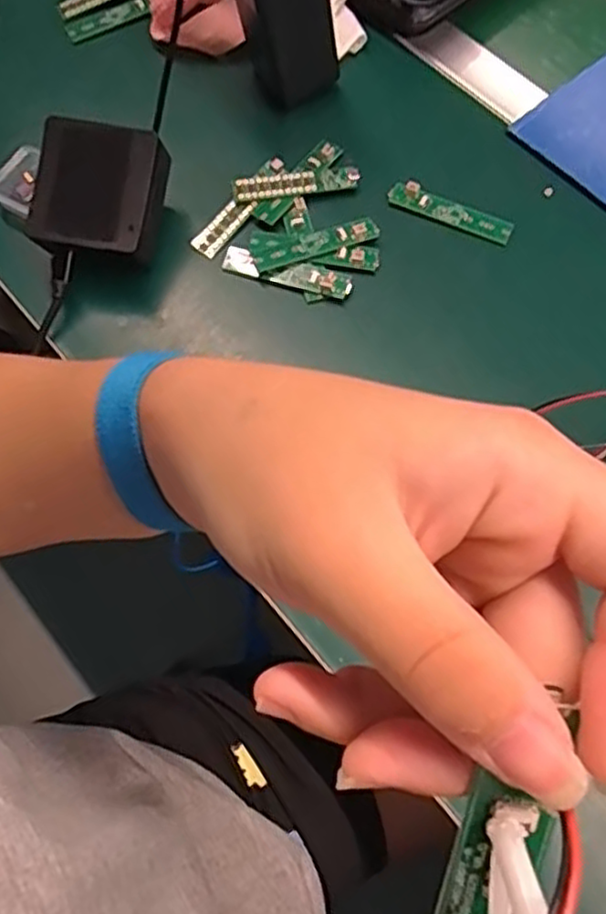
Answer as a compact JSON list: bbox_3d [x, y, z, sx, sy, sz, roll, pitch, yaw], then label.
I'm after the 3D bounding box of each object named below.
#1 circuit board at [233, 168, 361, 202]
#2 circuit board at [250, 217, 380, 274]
[{"bbox_3d":[-0.004,-0.186,0.474,0.086,0.004,0.018,-8,73,-6],"label":"circuit board"},{"bbox_3d":[0.008,-0.139,0.457,0.084,0.008,0.018,-20,69,-8],"label":"circuit board"}]

